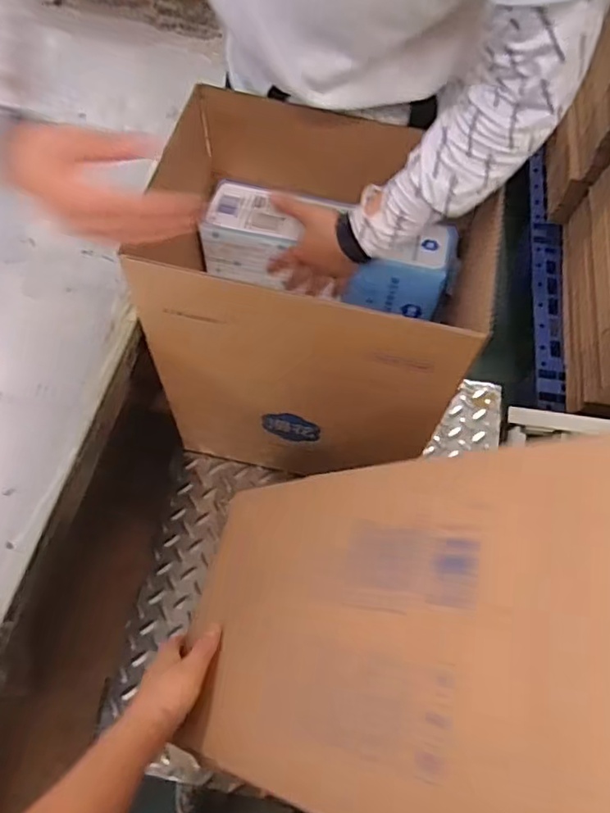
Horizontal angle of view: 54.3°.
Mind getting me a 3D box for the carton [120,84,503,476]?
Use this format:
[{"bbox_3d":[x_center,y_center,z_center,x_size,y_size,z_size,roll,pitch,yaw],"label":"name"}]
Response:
[{"bbox_3d":[0.011,-0.109,0.770,0.354,0.399,0.263,14,64,5],"label":"carton"}]

